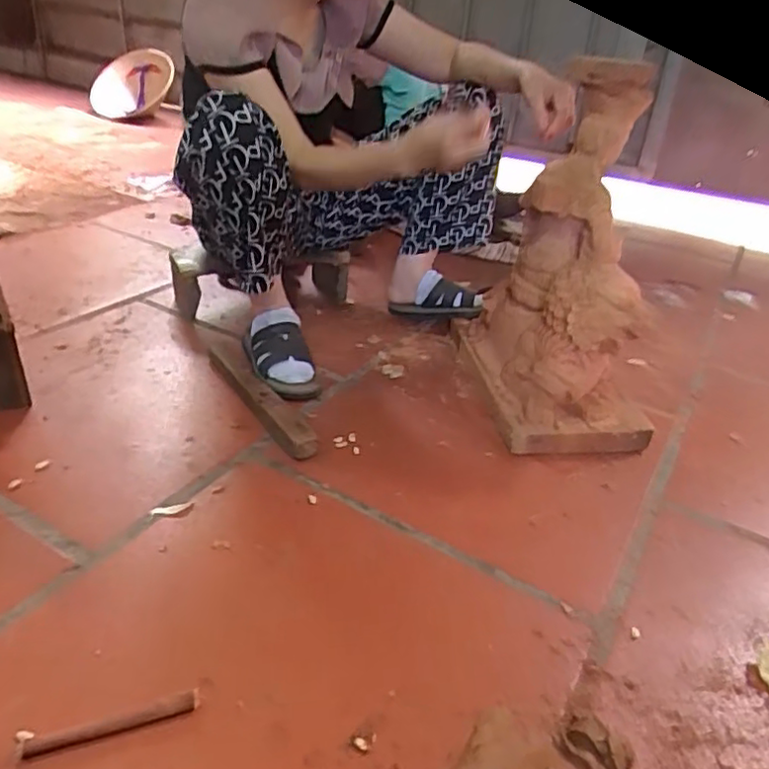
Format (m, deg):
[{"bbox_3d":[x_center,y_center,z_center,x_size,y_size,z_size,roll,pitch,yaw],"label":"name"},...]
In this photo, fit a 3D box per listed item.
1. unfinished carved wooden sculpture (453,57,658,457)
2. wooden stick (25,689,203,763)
[{"bbox_3d":[0.289,-0.189,0.966,0.221,0.497,0.343,-1,32,-11],"label":"unfinished carved wooden sculpture"},{"bbox_3d":[-0.235,0.297,0.557,0.139,0.016,0.013,-8,34,-21],"label":"wooden stick"}]

